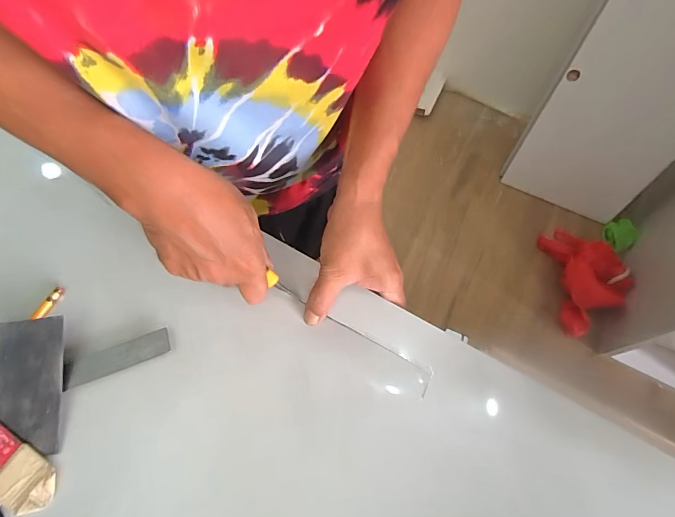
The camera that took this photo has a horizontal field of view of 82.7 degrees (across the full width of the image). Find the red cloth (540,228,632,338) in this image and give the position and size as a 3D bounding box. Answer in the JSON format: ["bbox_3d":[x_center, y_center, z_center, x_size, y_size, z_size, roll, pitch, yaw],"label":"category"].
[{"bbox_3d":[0.829,0.053,1.244,0.231,0.112,0.377,-2,65,-1],"label":"red cloth"}]

